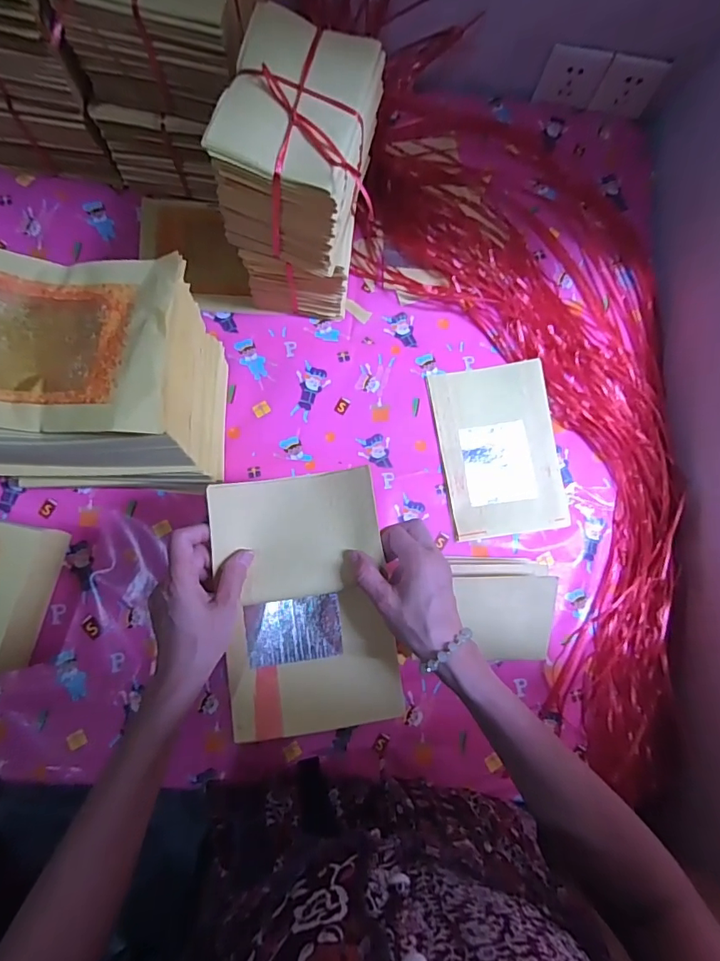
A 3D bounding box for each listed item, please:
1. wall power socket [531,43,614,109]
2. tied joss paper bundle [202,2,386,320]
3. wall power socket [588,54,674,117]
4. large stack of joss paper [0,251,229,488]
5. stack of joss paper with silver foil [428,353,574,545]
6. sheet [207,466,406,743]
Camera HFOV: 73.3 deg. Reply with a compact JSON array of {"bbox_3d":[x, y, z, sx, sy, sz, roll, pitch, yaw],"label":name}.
[{"bbox_3d":[0.308,-0.587,0.705,0.086,0.070,0.004,7,62,-3],"label":"wall power socket"},{"bbox_3d":[-0.065,-0.319,0.543,0.128,0.245,0.158,12,81,-3],"label":"tied joss paper bundle"},{"bbox_3d":[0.397,-0.582,0.715,0.088,0.076,0.011,2,67,-10],"label":"wall power socket"},{"bbox_3d":[-0.270,-0.096,0.483,0.228,0.195,0.180,2,81,-5],"label":"large stack of joss paper"},{"bbox_3d":[0.188,-0.043,0.657,0.159,0.017,0.230,-7,82,-6],"label":"stack of joss paper with silver foil"},{"bbox_3d":[-0.050,0.113,0.449,0.152,0.031,0.230,-7,82,-6],"label":"sheet"}]

